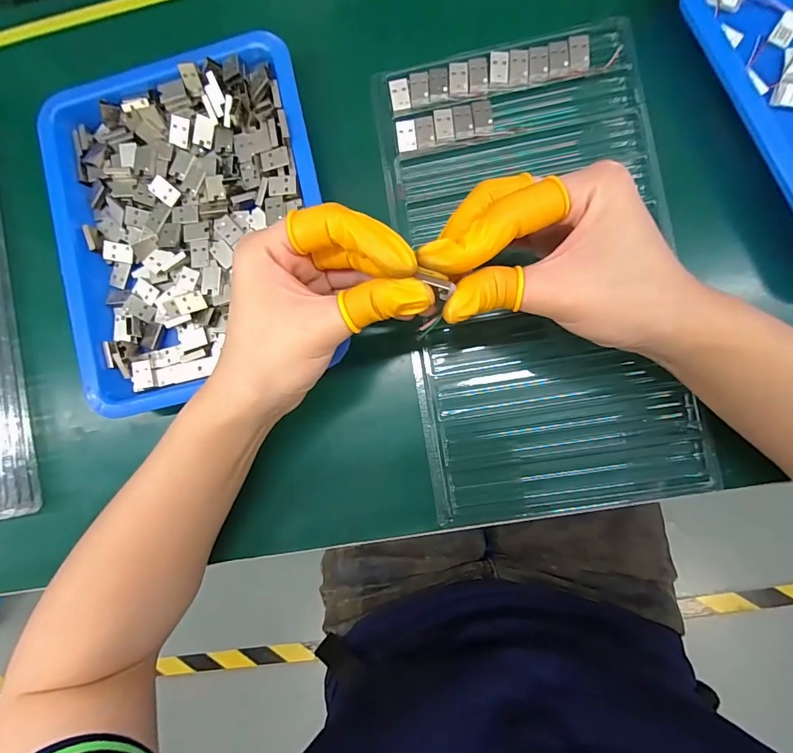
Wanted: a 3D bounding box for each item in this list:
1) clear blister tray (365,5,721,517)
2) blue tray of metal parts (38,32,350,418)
[{"bbox_3d":[0.085,-0.063,0.264,0.159,0.012,0.286,-9,87,6],"label":"clear blister tray"},{"bbox_3d":[-0.130,-0.097,0.281,0.168,0.034,0.214,-12,87,5],"label":"blue tray of metal parts"}]

